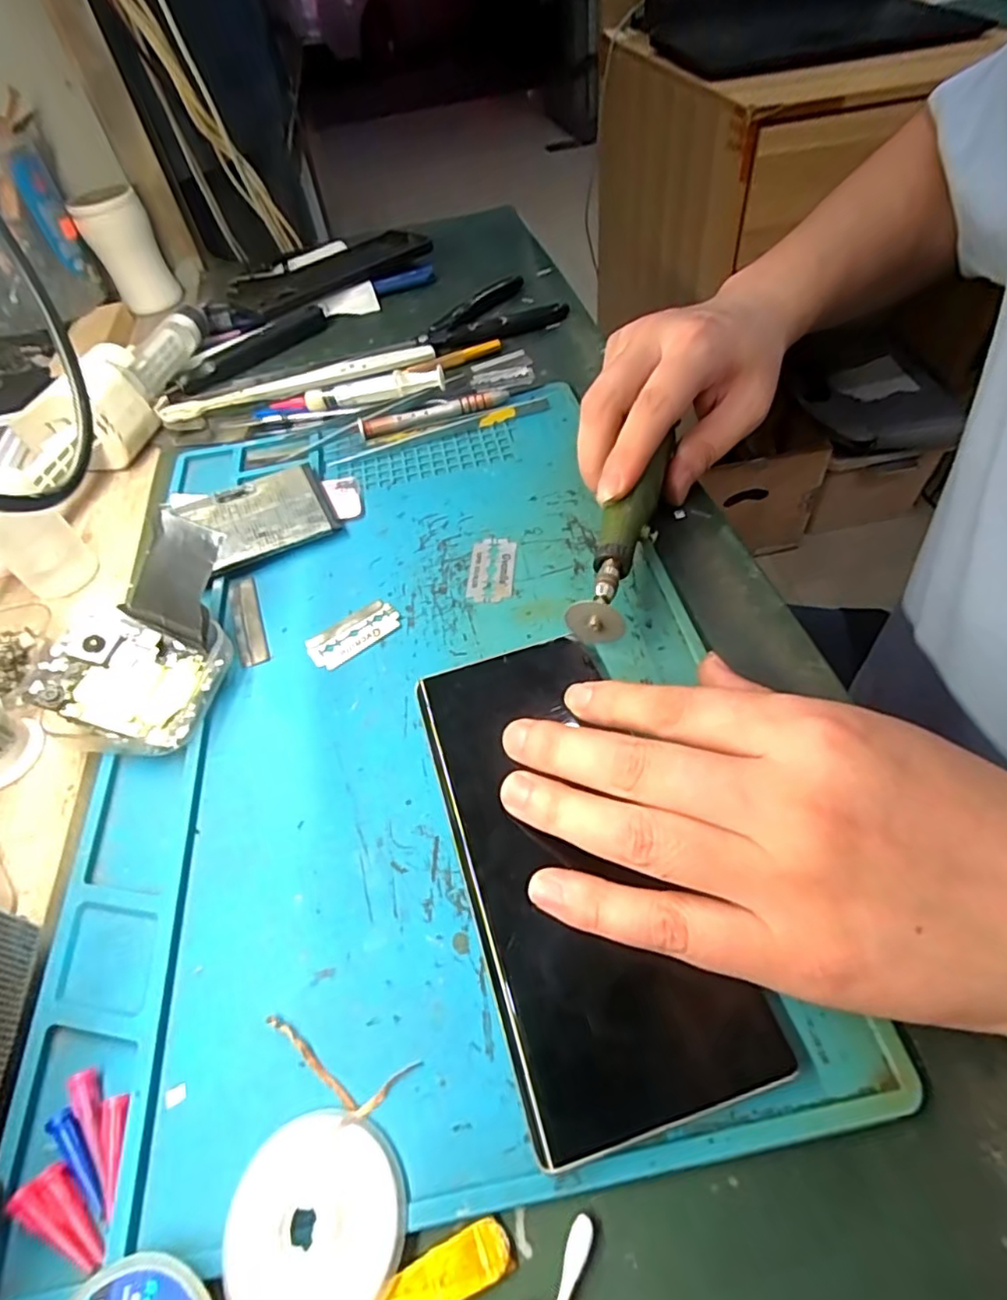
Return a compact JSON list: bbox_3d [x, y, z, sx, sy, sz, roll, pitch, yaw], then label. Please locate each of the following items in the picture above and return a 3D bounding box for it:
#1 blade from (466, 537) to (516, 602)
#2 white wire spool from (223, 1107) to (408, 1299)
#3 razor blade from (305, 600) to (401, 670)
[{"bbox_3d":[-0.006,-0.040,0.295,0.022,0.004,0.041,0,52,6],"label":"blade"},{"bbox_3d":[-0.047,0.141,0.153,0.043,0.012,0.042,-3,52,4],"label":"white wire spool"},{"bbox_3d":[-0.068,-0.008,0.279,0.042,0.004,0.024,-31,55,-17],"label":"razor blade"}]

